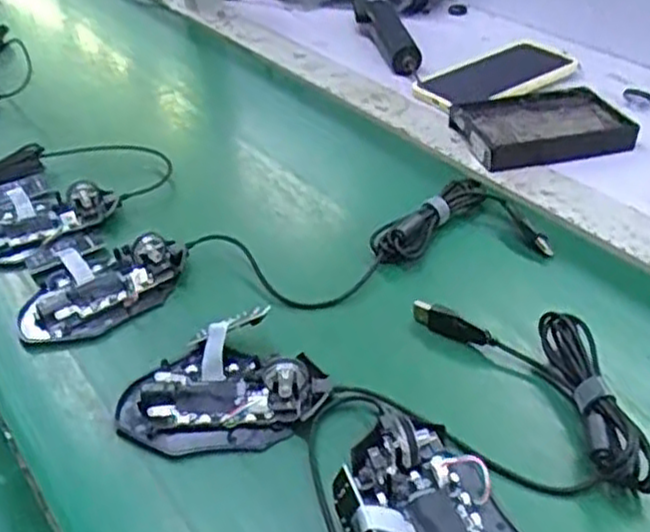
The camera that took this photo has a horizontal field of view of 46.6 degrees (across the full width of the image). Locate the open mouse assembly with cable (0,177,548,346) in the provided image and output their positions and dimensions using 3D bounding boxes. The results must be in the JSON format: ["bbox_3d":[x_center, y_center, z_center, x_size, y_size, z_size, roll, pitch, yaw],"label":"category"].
[{"bbox_3d":[-0.027,-0.012,0.530,0.354,0.029,0.099,-8,38,-6],"label":"open mouse assembly with cable"}]

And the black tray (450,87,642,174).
[{"bbox_3d":[0.188,-0.127,0.670,0.141,0.023,0.107,-11,38,-10],"label":"black tray"}]

